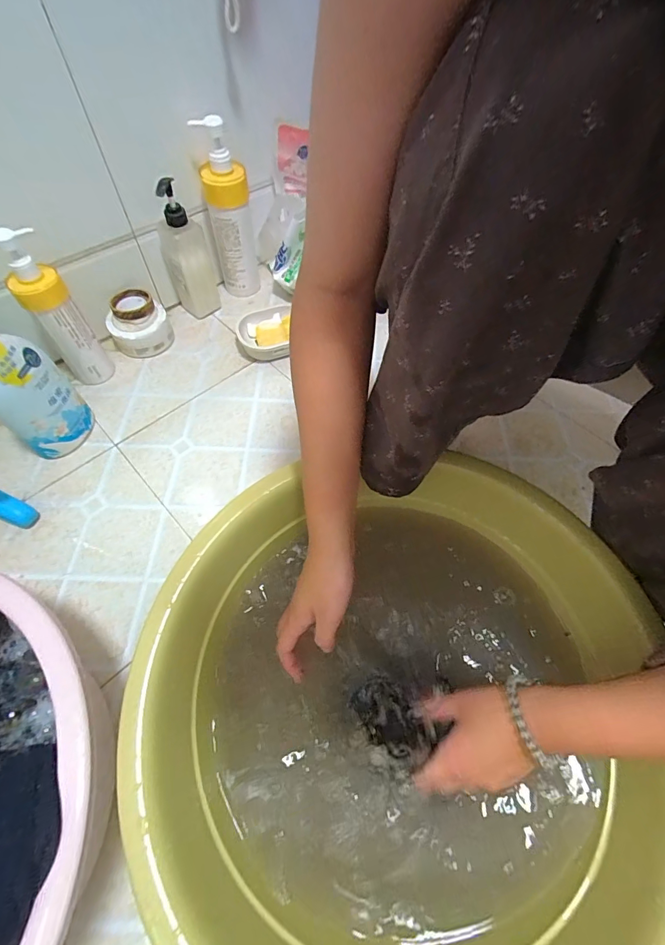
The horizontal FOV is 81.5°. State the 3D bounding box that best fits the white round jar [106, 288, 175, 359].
[{"bbox_3d":[-0.357,-0.273,0.712,0.100,0.075,0.099,1,59,-1],"label":"white round jar"}]

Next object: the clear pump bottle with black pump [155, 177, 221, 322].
[{"bbox_3d":[-0.268,-0.400,0.707,0.081,0.228,0.062,-17,61,-11],"label":"clear pump bottle with black pump"}]

